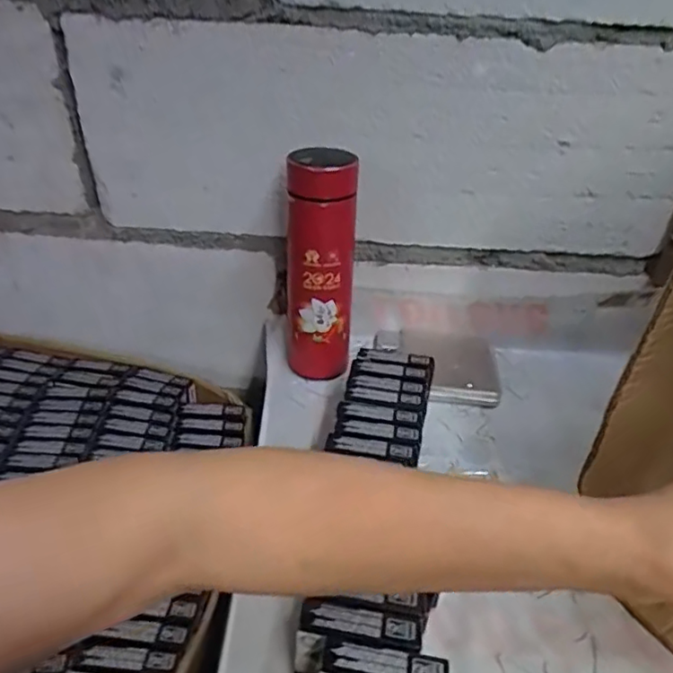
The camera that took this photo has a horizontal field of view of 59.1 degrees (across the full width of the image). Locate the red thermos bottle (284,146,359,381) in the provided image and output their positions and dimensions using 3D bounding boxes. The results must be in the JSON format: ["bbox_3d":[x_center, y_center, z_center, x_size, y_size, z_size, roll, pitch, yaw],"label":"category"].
[{"bbox_3d":[-0.016,-0.063,0.573,0.064,0.217,0.054,0,34,-5],"label":"red thermos bottle"}]

